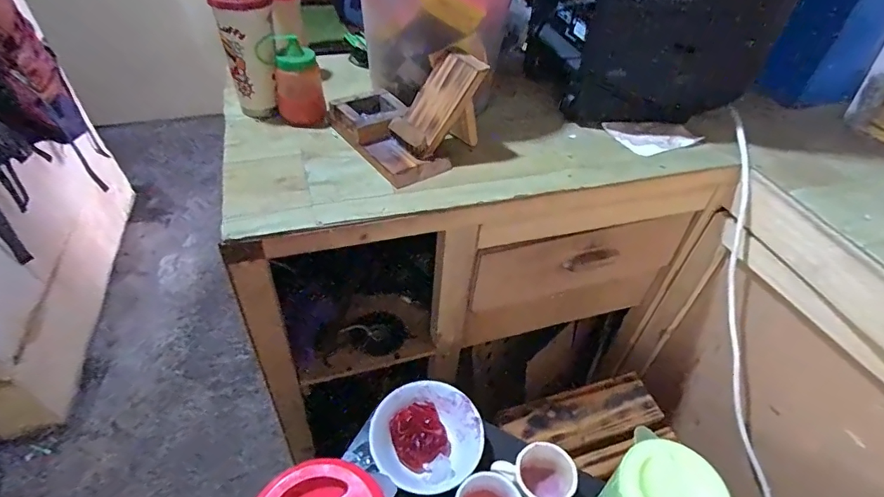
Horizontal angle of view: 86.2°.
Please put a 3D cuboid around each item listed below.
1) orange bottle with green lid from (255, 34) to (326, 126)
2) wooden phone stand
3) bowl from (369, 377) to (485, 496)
[{"bbox_3d":[-0.239,-0.268,0.751,0.079,0.124,0.067,-23,50,-24],"label":"orange bottle with green lid"},{"bbox_3d":[-0.048,-0.214,0.699,0.177,0.123,0.199,-23,50,-24],"label":"wooden phone stand"},{"bbox_3d":[-0.022,0.275,0.680,0.152,0.057,0.147,2,45,-2],"label":"bowl"}]

